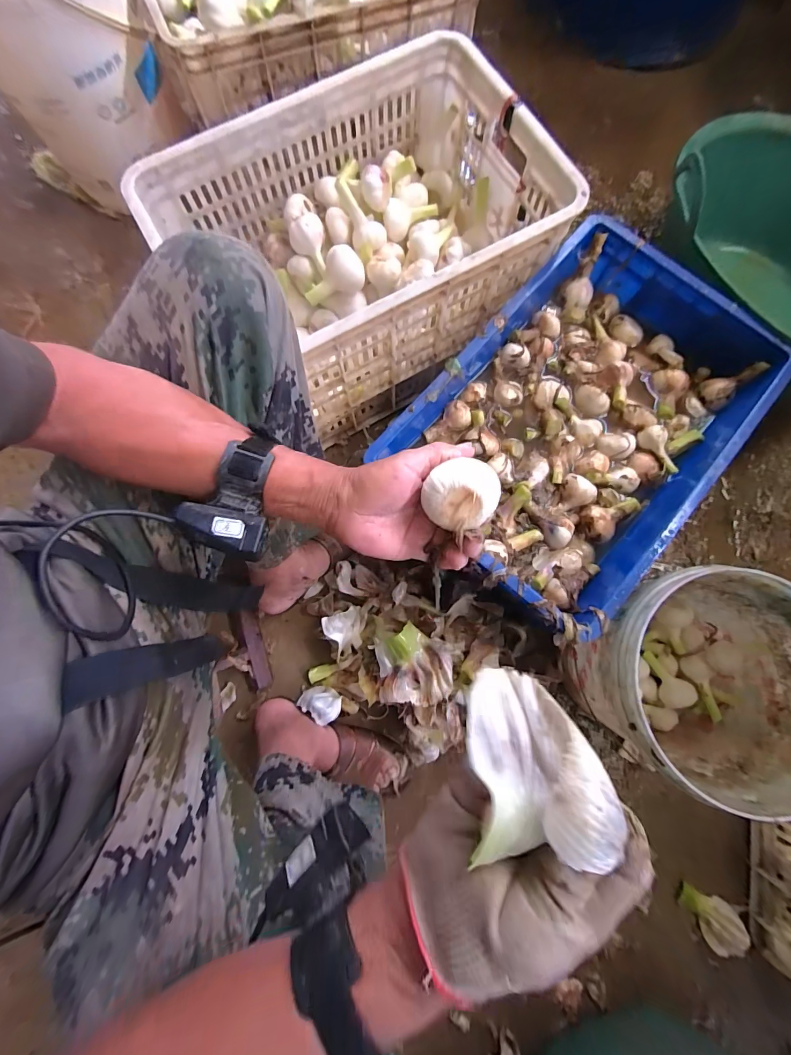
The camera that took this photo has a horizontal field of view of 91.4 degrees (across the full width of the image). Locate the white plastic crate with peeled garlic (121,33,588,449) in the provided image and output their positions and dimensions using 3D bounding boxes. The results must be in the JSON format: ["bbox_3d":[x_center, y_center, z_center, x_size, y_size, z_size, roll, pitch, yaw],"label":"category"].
[{"bbox_3d":[-0.040,-0.413,0.606,0.508,0.239,0.377,-31,81,-7],"label":"white plastic crate with peeled garlic"}]

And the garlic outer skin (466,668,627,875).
[{"bbox_3d":[0.063,0.110,0.186,0.057,0.039,0.082,-2,43,-9],"label":"garlic outer skin"}]

